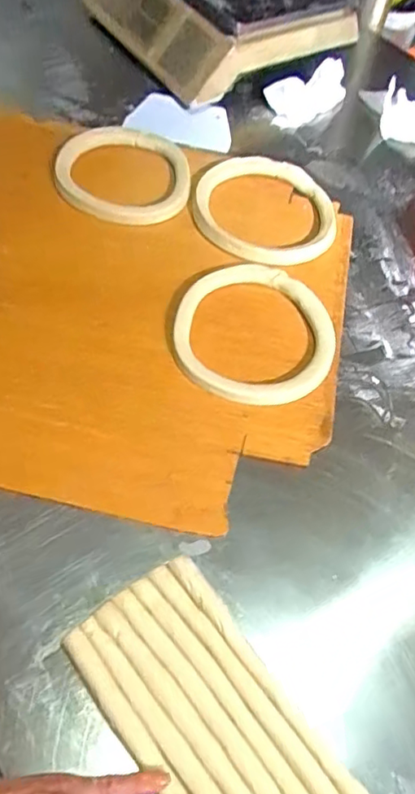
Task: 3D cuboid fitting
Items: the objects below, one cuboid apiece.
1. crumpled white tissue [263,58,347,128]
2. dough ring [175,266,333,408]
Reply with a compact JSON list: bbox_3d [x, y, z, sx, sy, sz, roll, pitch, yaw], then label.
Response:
[{"bbox_3d":[0.149,-0.467,0.935,0.154,0.049,0.074,-40,72,-21],"label":"crumpled white tissue"},{"bbox_3d":[0.053,-0.071,0.648,0.169,0.020,0.188,9,63,2],"label":"dough ring"}]

